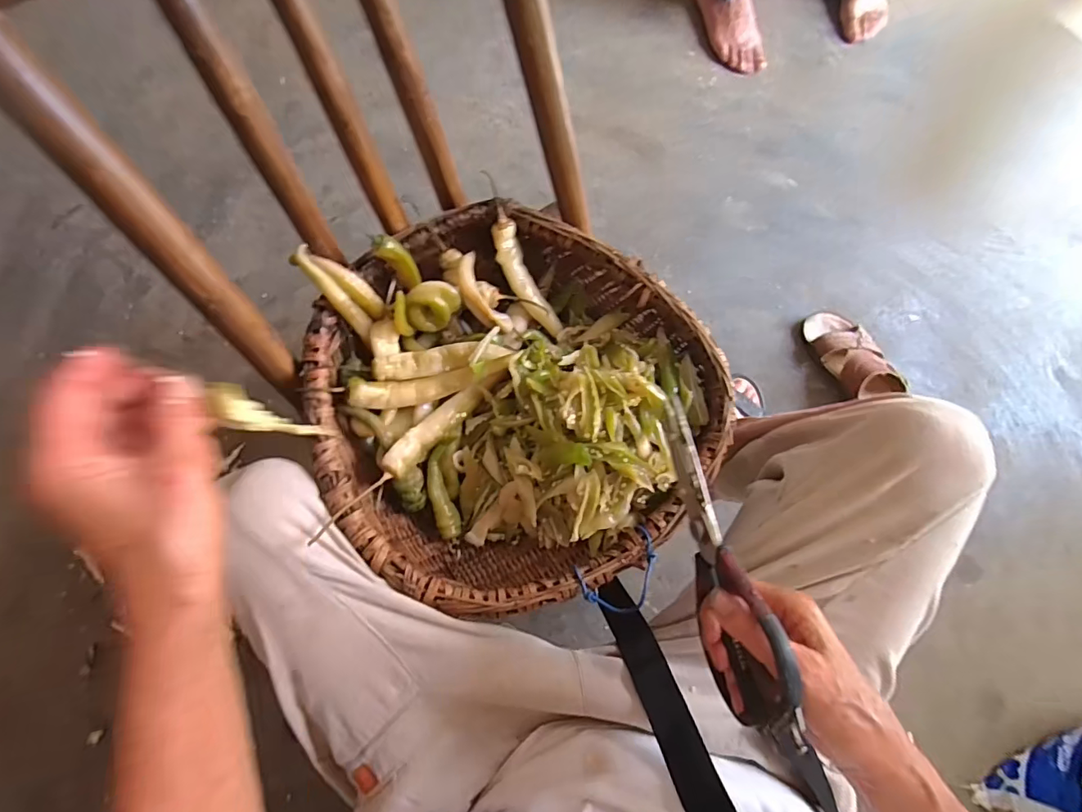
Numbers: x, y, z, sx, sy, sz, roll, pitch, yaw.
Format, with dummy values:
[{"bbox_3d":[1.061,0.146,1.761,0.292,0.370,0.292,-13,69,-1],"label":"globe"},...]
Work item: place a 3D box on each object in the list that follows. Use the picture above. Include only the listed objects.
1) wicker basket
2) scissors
[{"bbox_3d":[-0.033,-0.007,0.470,0.345,0.088,0.329,0,81,-3],"label":"wicker basket"},{"bbox_3d":[0.112,0.093,0.330,0.022,0.071,0.207,-11,69,-5],"label":"scissors"}]

